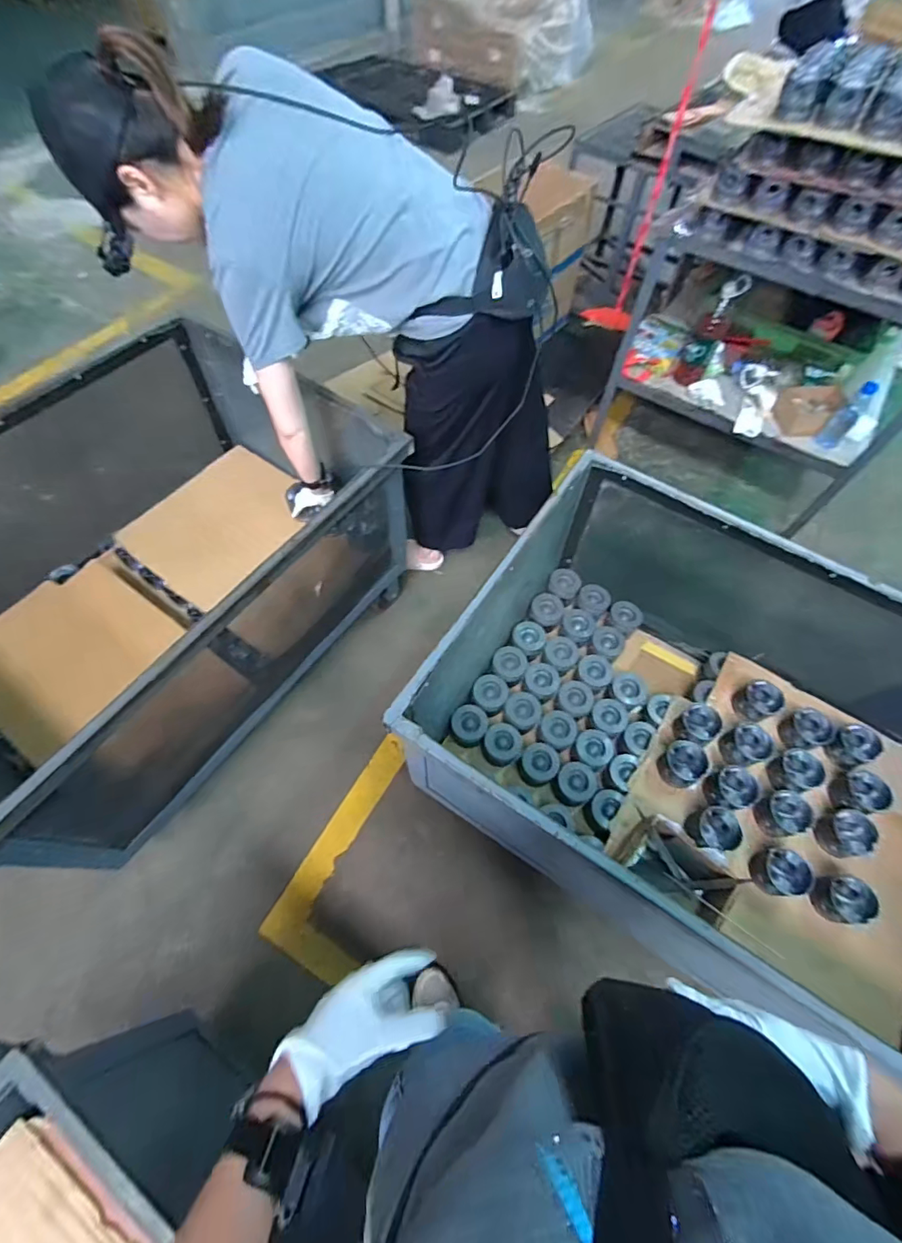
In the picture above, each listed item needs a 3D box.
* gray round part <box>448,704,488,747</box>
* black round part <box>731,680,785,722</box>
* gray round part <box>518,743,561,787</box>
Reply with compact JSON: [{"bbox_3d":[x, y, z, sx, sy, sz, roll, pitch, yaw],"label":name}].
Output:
[{"bbox_3d":[0.043,0.253,1.229,0.086,0.042,0.091,2,59,-3],"label":"gray round part"},{"bbox_3d":[0.742,0.191,1.210,0.083,0.071,0.084,2,59,-3],"label":"black round part"},{"bbox_3d":[0.212,0.342,1.202,0.084,0.078,0.088,2,59,-3],"label":"gray round part"}]

